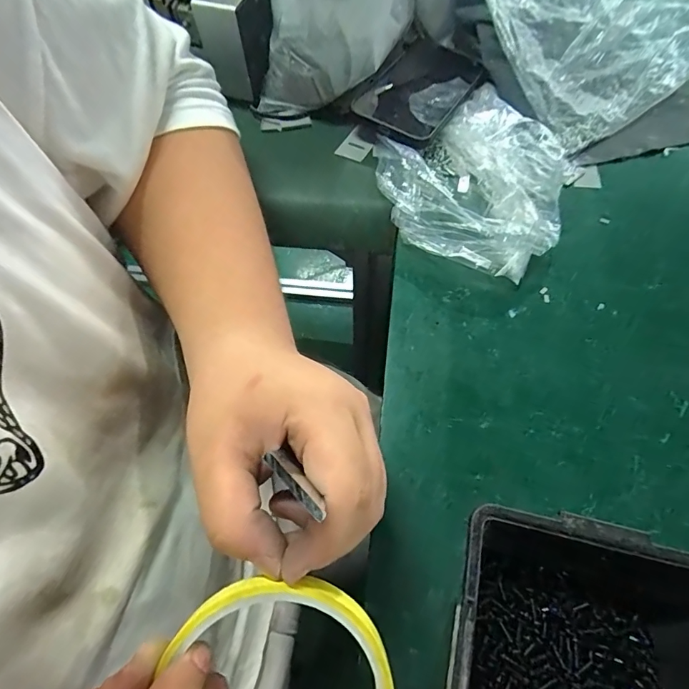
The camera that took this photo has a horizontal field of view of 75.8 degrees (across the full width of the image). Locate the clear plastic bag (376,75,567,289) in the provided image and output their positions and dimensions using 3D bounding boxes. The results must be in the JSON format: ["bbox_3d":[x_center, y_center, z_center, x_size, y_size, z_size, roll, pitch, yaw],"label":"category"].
[{"bbox_3d":[0.103,-0.141,0.347,0.149,0.043,0.166,26,66,12],"label":"clear plastic bag"}]

